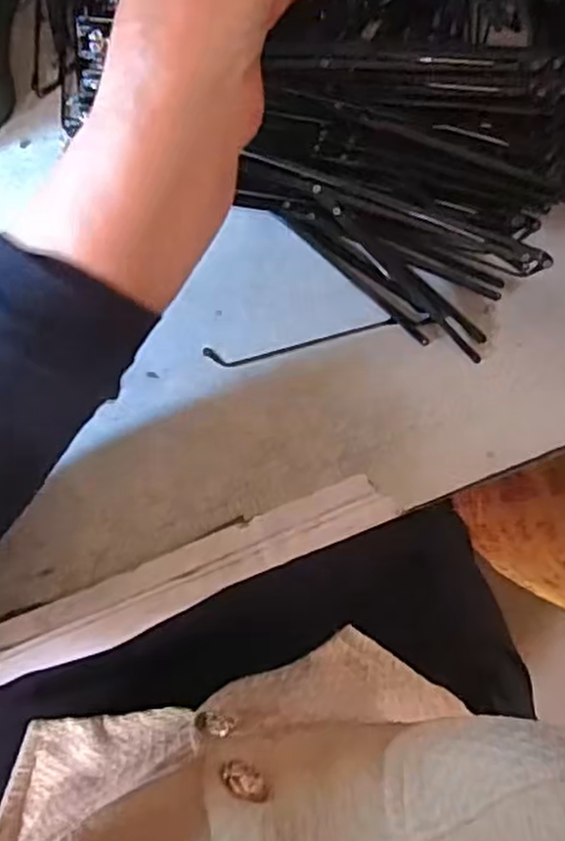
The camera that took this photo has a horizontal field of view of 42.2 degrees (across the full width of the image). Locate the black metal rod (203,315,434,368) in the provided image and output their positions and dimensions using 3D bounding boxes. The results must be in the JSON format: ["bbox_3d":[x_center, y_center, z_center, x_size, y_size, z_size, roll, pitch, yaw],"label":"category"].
[{"bbox_3d":[0.016,-0.034,0.311,0.097,0.005,0.009,-11,90,-6],"label":"black metal rod"}]

